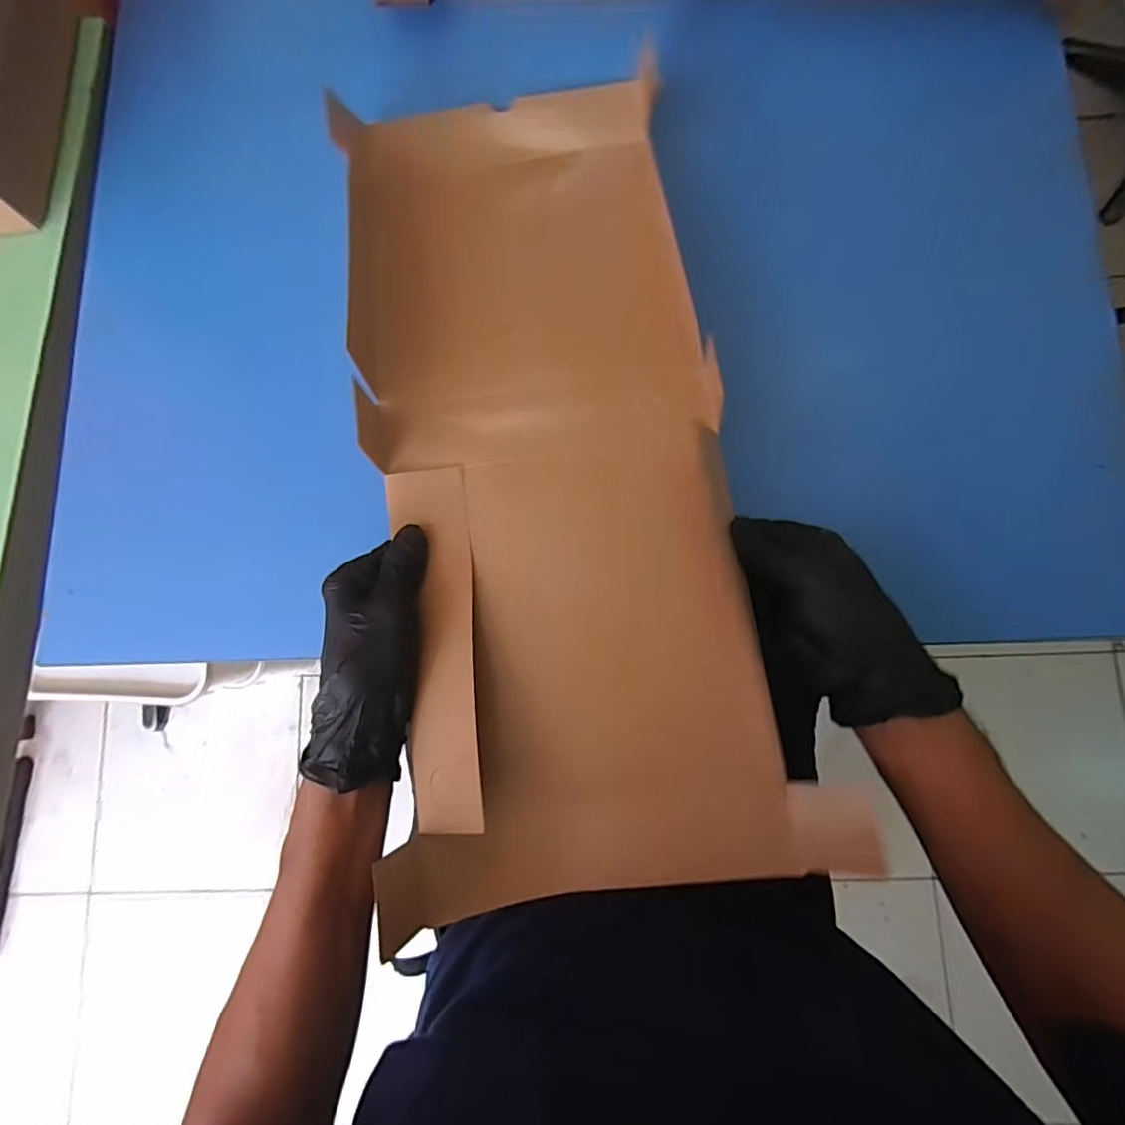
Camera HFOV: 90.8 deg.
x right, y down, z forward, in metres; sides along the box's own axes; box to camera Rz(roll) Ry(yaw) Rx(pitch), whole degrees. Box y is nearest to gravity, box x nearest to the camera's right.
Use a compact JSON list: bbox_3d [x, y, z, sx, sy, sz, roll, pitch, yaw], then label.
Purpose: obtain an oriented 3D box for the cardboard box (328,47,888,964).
[{"bbox_3d":[-0.004,-0.093,0.380,0.252,0.043,0.580,-9,76,0],"label":"cardboard box"}]

